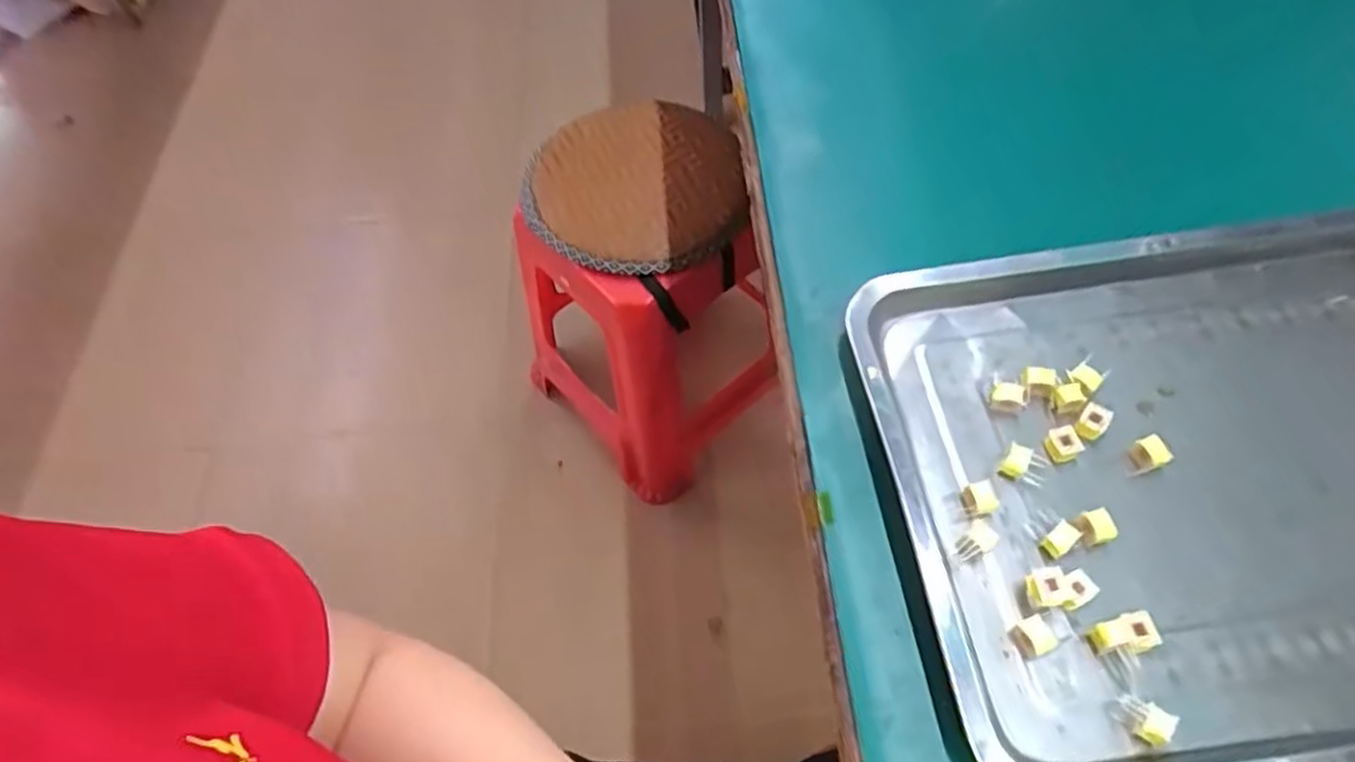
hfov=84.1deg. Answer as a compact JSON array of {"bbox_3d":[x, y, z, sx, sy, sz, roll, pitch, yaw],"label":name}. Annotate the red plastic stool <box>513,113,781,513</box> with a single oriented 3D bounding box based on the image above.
[{"bbox_3d":[-0.048,-0.119,1.095,0.299,0.457,0.344,-39,65,-17],"label":"red plastic stool"}]

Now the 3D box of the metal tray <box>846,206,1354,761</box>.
[{"bbox_3d":[0.310,0.042,0.402,0.392,0.032,0.291,-8,59,-1],"label":"metal tray"}]

